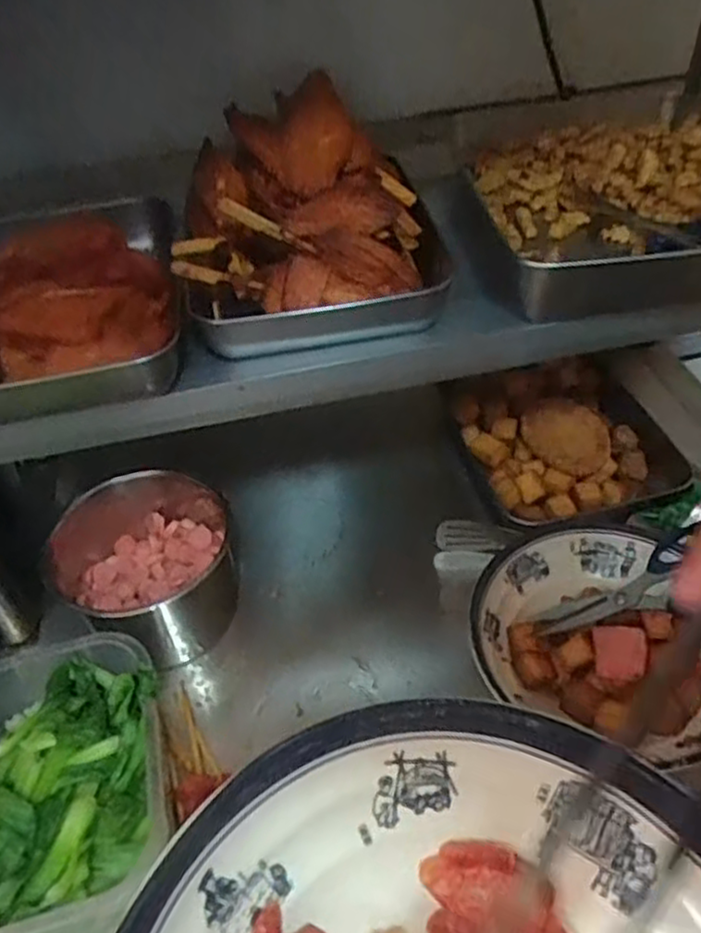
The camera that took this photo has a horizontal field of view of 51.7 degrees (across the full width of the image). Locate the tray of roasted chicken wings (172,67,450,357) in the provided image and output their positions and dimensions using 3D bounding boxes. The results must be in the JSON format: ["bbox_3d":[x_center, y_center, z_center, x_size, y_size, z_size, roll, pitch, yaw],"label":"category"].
[{"bbox_3d":[-0.037,-0.191,0.552,0.196,0.112,0.186,-8,43,-2],"label":"tray of roasted chicken wings"}]

